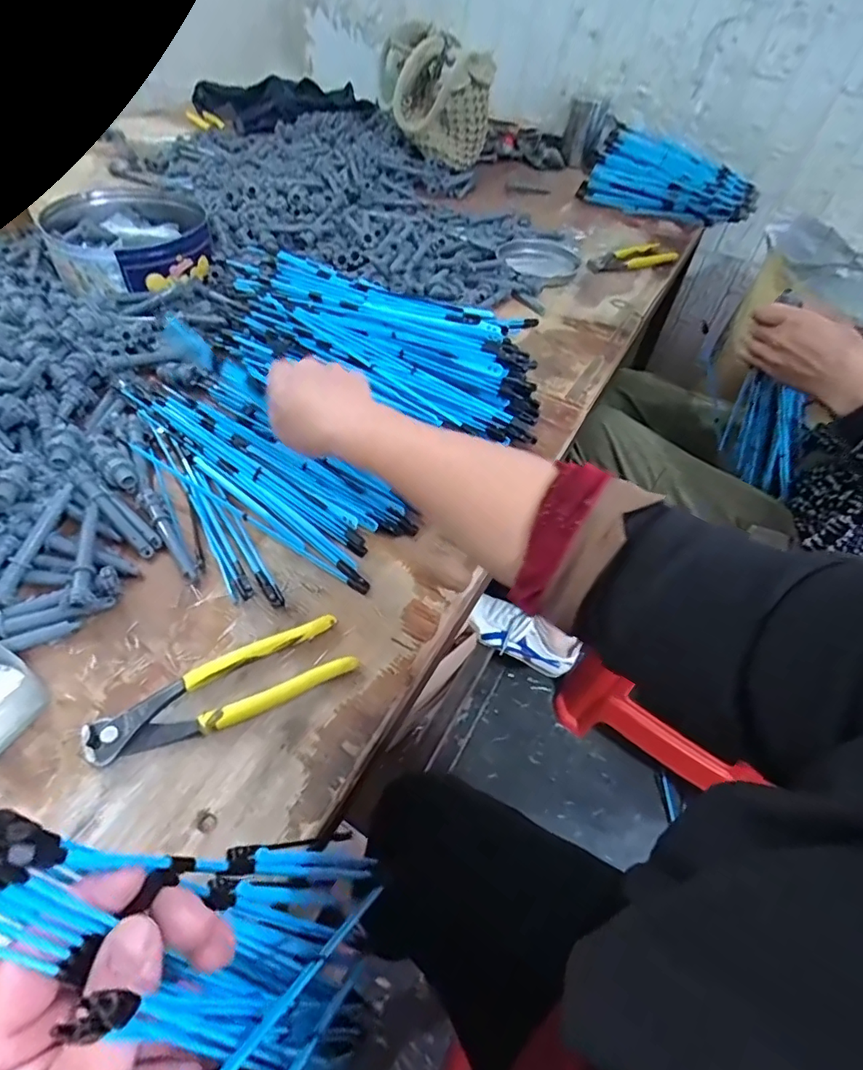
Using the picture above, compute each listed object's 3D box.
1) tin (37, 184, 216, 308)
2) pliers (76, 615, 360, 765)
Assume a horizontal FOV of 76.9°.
[{"bbox_3d":[-0.392,-0.380,0.722,0.195,0.069,0.232,-14,53,-18],"label":"tin"},{"bbox_3d":[-0.133,0.101,0.355,0.162,0.022,0.043,-22,55,-23],"label":"pliers"}]

